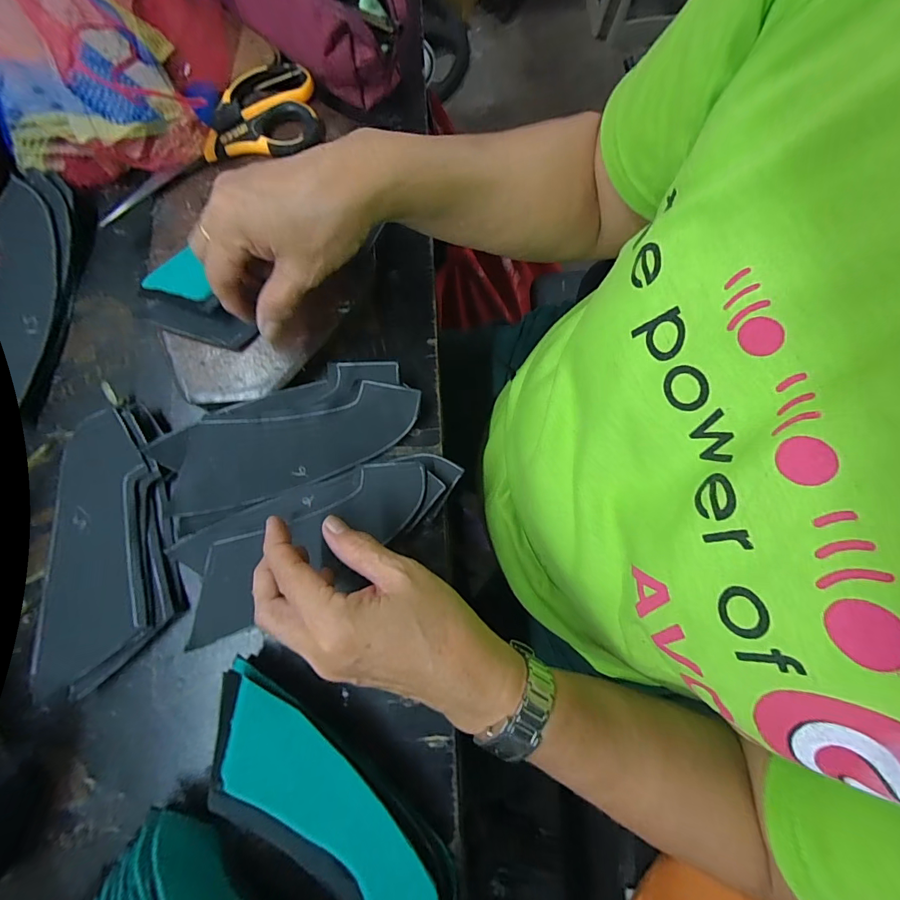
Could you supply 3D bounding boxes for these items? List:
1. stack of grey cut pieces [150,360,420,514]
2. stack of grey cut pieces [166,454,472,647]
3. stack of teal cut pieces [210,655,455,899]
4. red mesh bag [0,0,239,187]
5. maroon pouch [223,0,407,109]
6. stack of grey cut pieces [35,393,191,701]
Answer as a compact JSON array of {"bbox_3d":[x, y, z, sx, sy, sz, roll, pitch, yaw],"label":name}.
[{"bbox_3d":[-0.115,-0.010,0.312,0.181,0.022,0.071,-23,81,-5],"label":"stack of grey cut pieces"},{"bbox_3d":[-0.090,0.059,0.303,0.204,0.016,0.076,-25,81,-7],"label":"stack of grey cut pieces"},{"bbox_3d":[-0.078,0.220,0.260,0.190,0.027,0.063,40,82,6],"label":"stack of teal cut pieces"},{"bbox_3d":[-0.289,-0.354,0.345,0.189,0.072,0.255,-2,80,-2],"label":"red mesh bag"},{"bbox_3d":[-0.129,-0.391,0.356,0.086,0.068,0.211,-43,83,-8],"label":"maroon pouch"},{"bbox_3d":[-0.241,0.063,0.292,0.090,0.019,0.187,-8,80,-3],"label":"stack of grey cut pieces"}]

